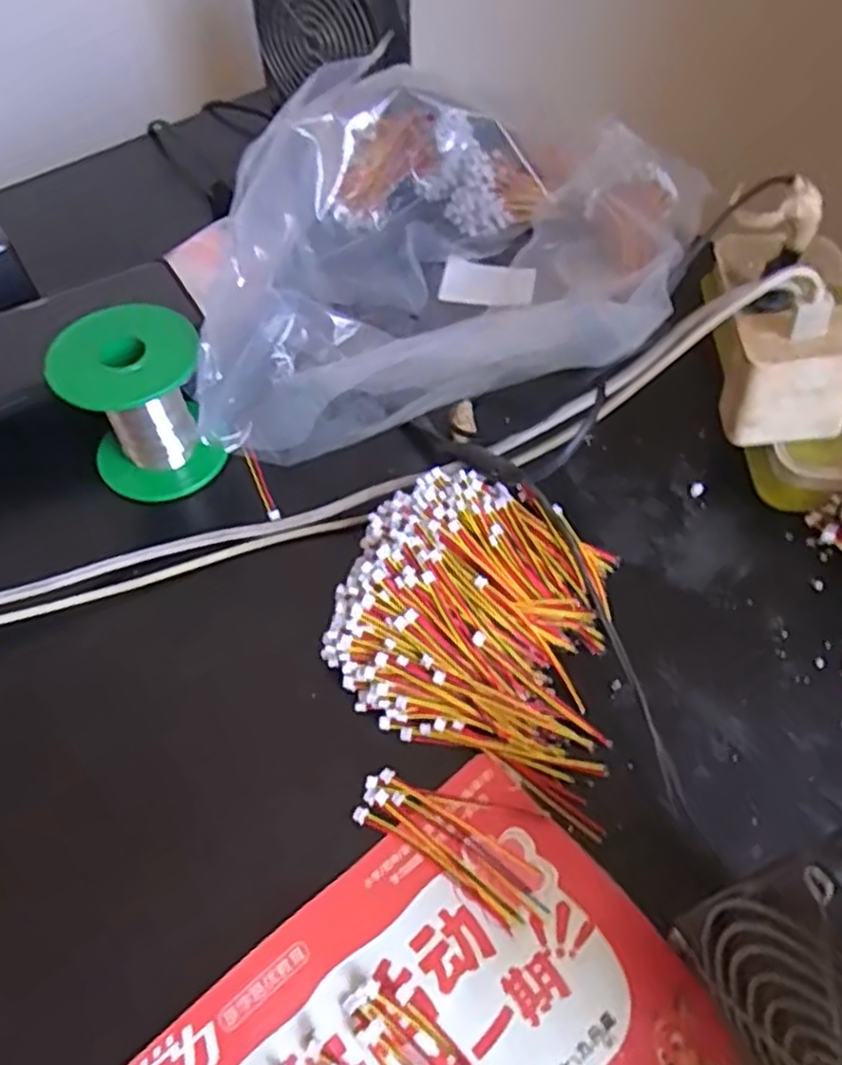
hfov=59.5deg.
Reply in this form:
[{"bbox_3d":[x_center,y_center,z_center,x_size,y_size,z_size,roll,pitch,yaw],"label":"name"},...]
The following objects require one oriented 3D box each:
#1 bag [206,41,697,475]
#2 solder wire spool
[{"bbox_3d":[0.014,-0.175,0.426,0.334,0.107,0.189,-24,59,-14],"label":"bag"},{"bbox_3d":[-0.137,-0.063,0.367,0.065,0.073,0.060,-1,56,1],"label":"solder wire spool"}]

